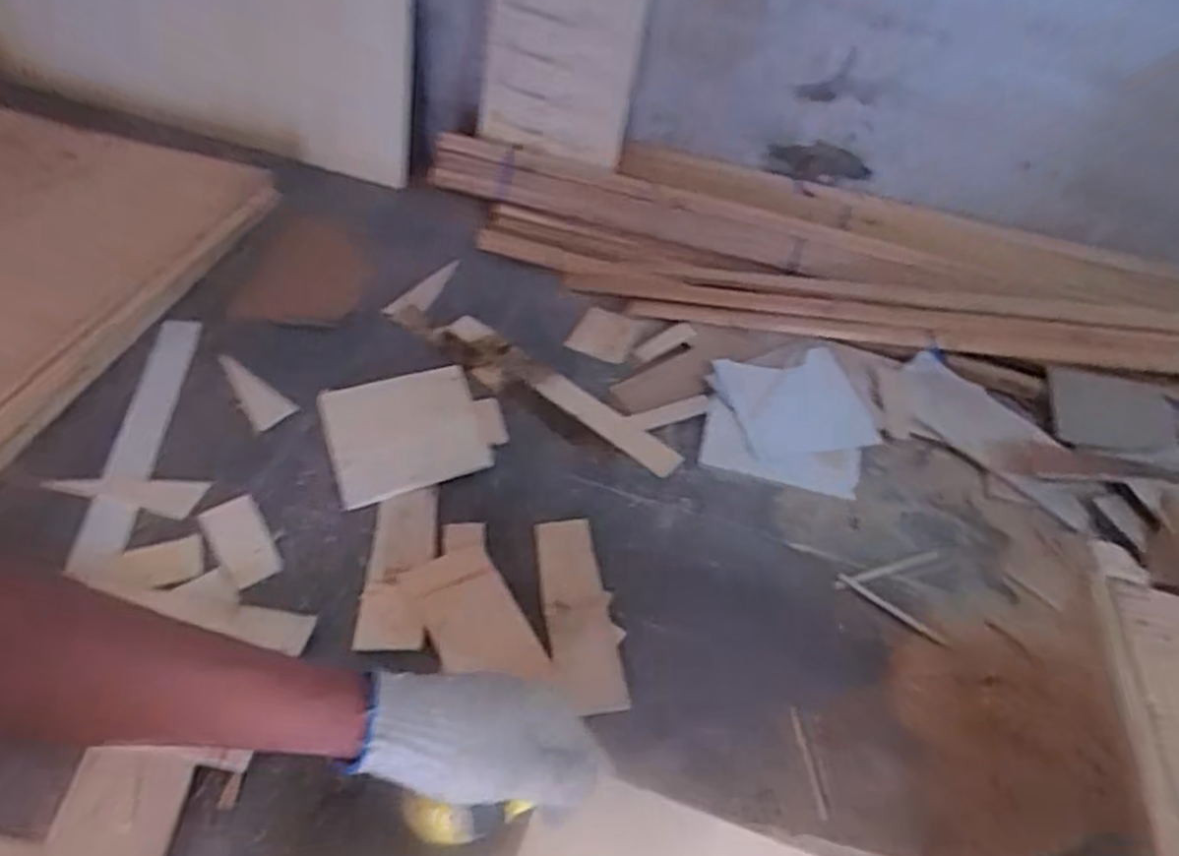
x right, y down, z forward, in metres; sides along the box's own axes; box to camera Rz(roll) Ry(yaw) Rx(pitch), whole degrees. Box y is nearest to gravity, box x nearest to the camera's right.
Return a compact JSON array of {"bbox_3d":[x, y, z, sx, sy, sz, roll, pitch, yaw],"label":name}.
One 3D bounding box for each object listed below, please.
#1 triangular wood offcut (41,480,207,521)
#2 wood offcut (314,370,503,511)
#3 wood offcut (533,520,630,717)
[{"bbox_3d":[-1.011,0.140,1.701,0.358,0.020,0.085,6,53,8],"label":"triangular wood offcut"},{"bbox_3d":[-0.414,0.003,1.851,0.396,0.029,0.333,-14,55,-18],"label":"wood offcut"},{"bbox_3d":[-0.023,0.372,1.592,0.138,0.024,0.391,-8,60,-6],"label":"wood offcut"}]

